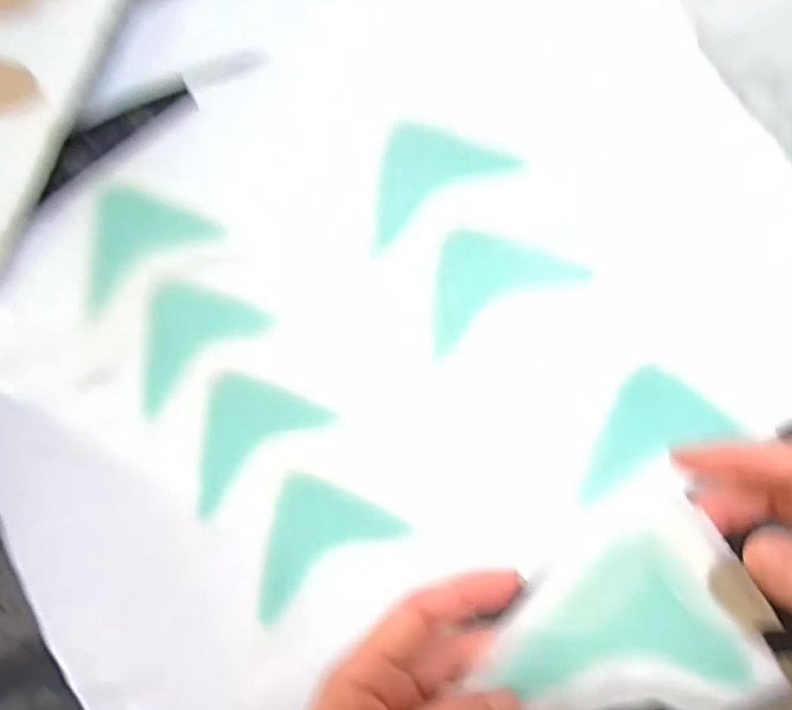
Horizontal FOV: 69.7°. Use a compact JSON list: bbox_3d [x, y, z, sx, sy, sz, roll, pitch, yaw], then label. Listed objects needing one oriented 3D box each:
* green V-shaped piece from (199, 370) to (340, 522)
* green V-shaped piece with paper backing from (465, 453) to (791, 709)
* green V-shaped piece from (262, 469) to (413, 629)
[{"bbox_3d":[-0.089,0.063,0.380,0.082,0.009,0.093,9,90,9],"label":"green V-shaped piece"},{"bbox_3d":[0.096,0.121,0.232,0.112,0.004,0.110,-37,98,-2],"label":"green V-shaped piece with paper backing"},{"bbox_3d":[-0.042,0.131,0.369,0.084,0.009,0.093,11,90,9],"label":"green V-shaped piece"}]

